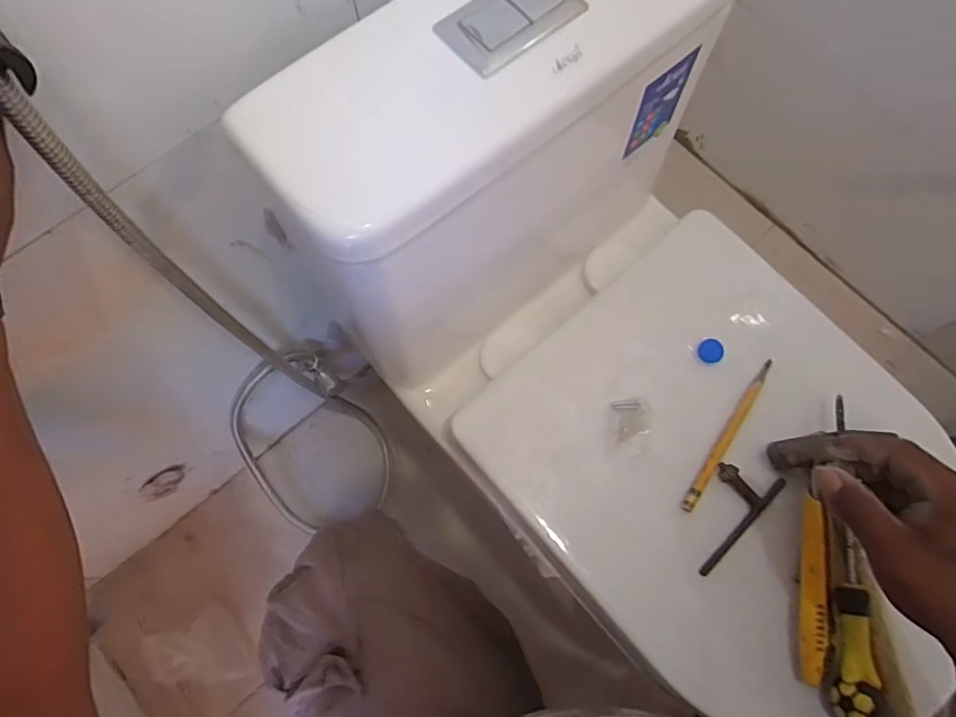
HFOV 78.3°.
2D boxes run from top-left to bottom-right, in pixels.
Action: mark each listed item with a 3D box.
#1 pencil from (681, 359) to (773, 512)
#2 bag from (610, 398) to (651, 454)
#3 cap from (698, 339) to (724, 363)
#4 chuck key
[{"bbox_3d":[0.218,0.064,0.506,0.015,0.009,0.154,36,75,11],"label":"pencil"},{"bbox_3d":[0.132,0.057,0.502,0.033,0.010,0.048,0,72,0],"label":"bag"},{"bbox_3d":[0.209,-0.007,0.528,0.021,0.010,0.021,0,72,0],"label":"cap"},{"bbox_3d":[0.207,0.124,0.490,0.107,0.010,0.050,-41,76,-13],"label":"chuck key"}]

